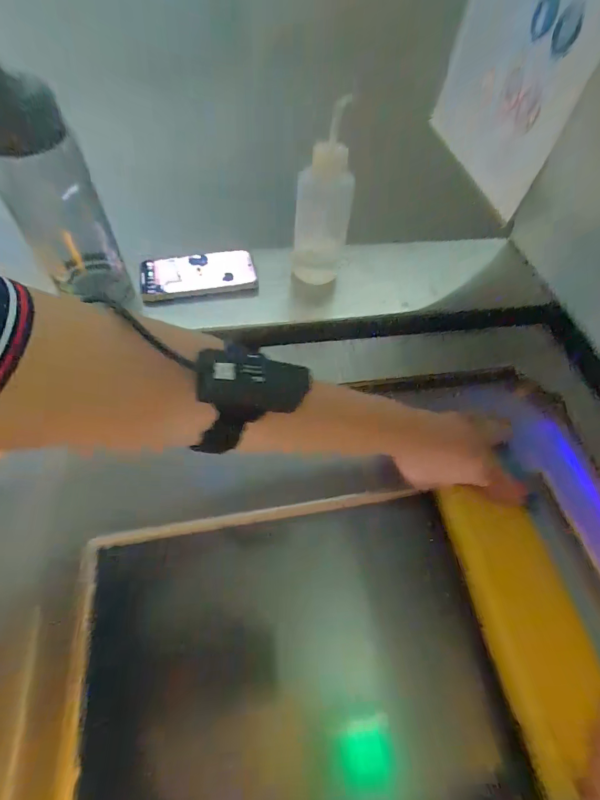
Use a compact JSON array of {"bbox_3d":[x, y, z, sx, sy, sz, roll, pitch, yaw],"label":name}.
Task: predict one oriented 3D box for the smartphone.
[{"bbox_3d":[-0.145,-0.181,0.543,0.157,0.013,0.071,-10,66,-10],"label":"smartphone"}]

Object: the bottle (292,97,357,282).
[{"bbox_3d":[0.031,-0.261,0.493,0.075,0.205,0.062,7,57,1],"label":"bottle"}]

